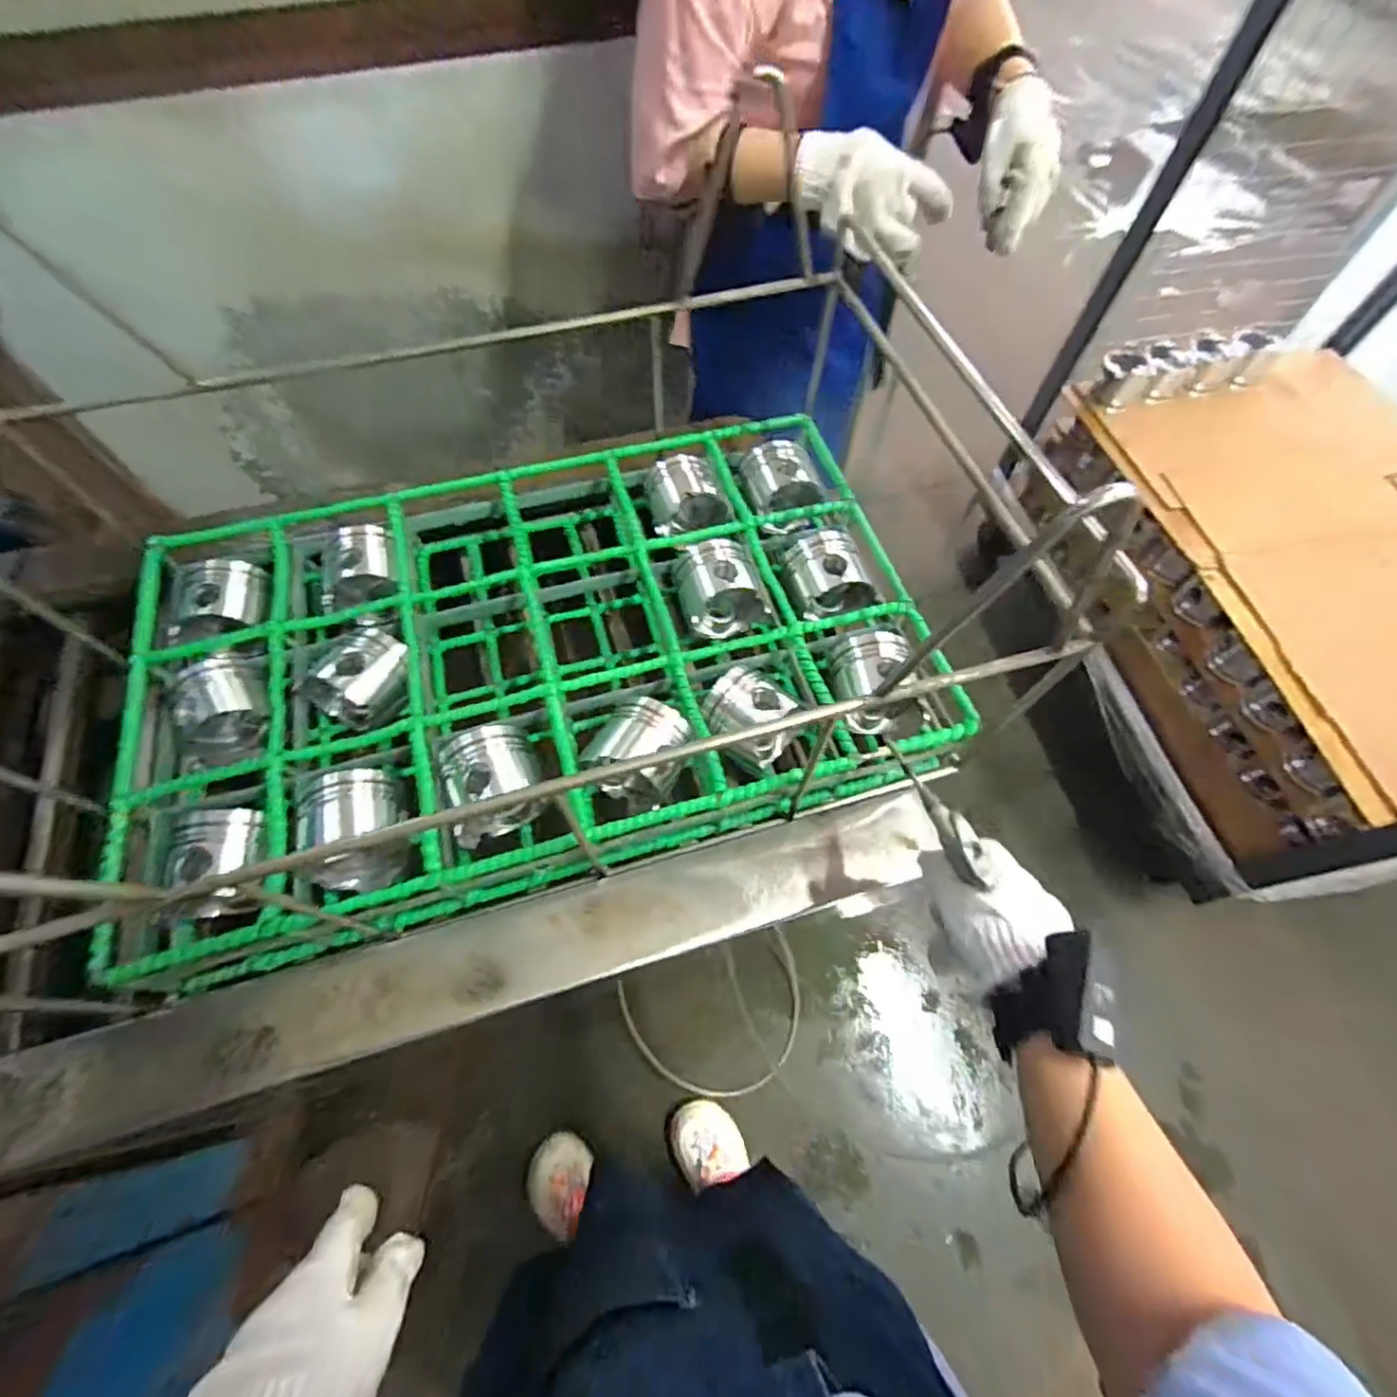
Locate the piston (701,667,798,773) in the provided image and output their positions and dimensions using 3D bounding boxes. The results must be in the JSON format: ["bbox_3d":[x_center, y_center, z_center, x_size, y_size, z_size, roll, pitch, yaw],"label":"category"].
[{"bbox_3d":[0.049,0.027,0.649,0.093,0.078,0.081,41,69,18],"label":"piston"}]

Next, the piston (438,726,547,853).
[{"bbox_3d":[-0.201,0.082,0.625,0.093,0.072,0.100,-17,64,-10],"label":"piston"}]

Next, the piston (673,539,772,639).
[{"bbox_3d":[0.022,-0.125,0.741,0.093,0.084,0.105,-13,64,-8],"label":"piston"}]

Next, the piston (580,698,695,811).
[{"bbox_3d":[-0.058,0.060,0.652,0.093,0.094,0.100,20,64,9],"label":"piston"}]

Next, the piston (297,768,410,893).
[{"bbox_3d":[-0.325,0.122,0.598,0.092,0.071,0.109,-17,64,-10],"label":"piston"}]

